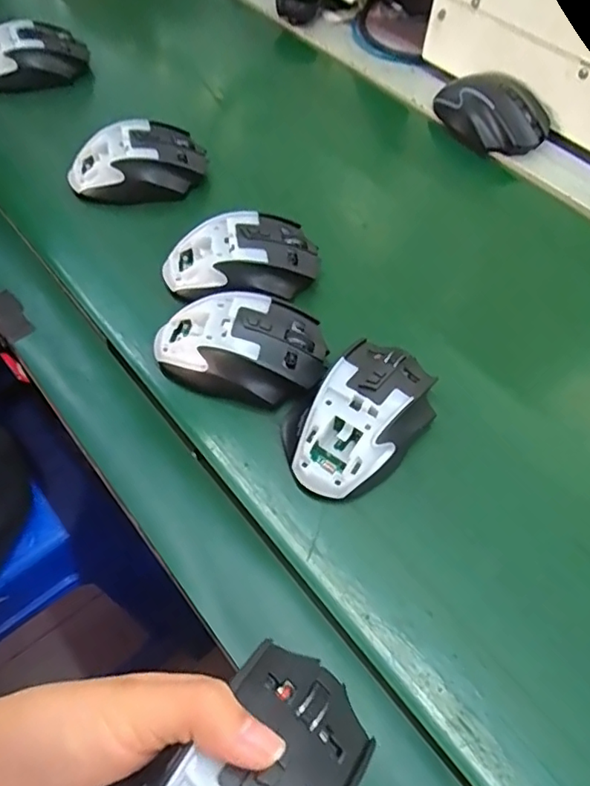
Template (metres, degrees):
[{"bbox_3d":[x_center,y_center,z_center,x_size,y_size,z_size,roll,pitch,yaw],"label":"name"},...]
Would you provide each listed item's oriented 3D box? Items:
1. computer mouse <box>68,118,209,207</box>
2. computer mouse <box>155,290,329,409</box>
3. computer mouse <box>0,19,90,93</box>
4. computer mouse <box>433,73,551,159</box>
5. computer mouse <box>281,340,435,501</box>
[{"bbox_3d":[-0.136,-0.198,0.487,0.116,0.042,0.068,-15,59,-11],"label":"computer mouse"},{"bbox_3d":[-0.037,-0.034,0.382,0.116,0.036,0.069,12,58,6],"label":"computer mouse"},{"bbox_3d":[-0.271,-0.341,0.576,0.113,0.041,0.068,-19,60,-14],"label":"computer mouse"},{"bbox_3d":[0.188,-0.273,0.544,0.066,0.037,0.114,-38,65,-22],"label":"computer mouse"},{"bbox_3d":[0.042,0.013,0.355,0.074,0.037,0.112,39,65,21],"label":"computer mouse"}]

